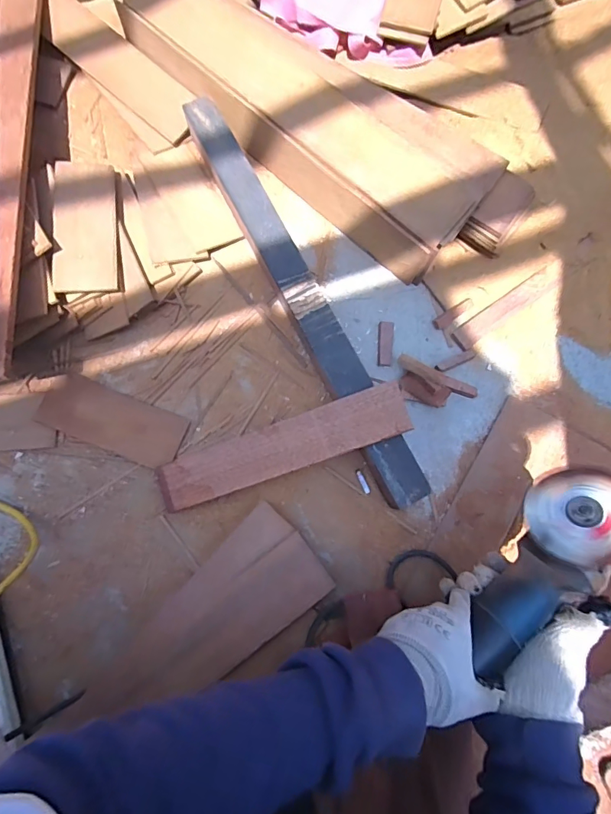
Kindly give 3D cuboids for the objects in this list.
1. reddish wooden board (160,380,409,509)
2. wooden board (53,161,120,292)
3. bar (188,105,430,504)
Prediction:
[{"bbox_3d":[-0.033,0.051,0.550,0.324,0.009,0.066,-20,81,9],"label":"reddish wooden board"},{"bbox_3d":[-0.301,-0.252,0.602,0.077,0.010,0.201,-4,74,-15],"label":"wooden board"},{"bbox_3d":[-0.013,-0.164,0.584,0.054,0.022,0.631,-26,79,-5],"label":"bar"}]

